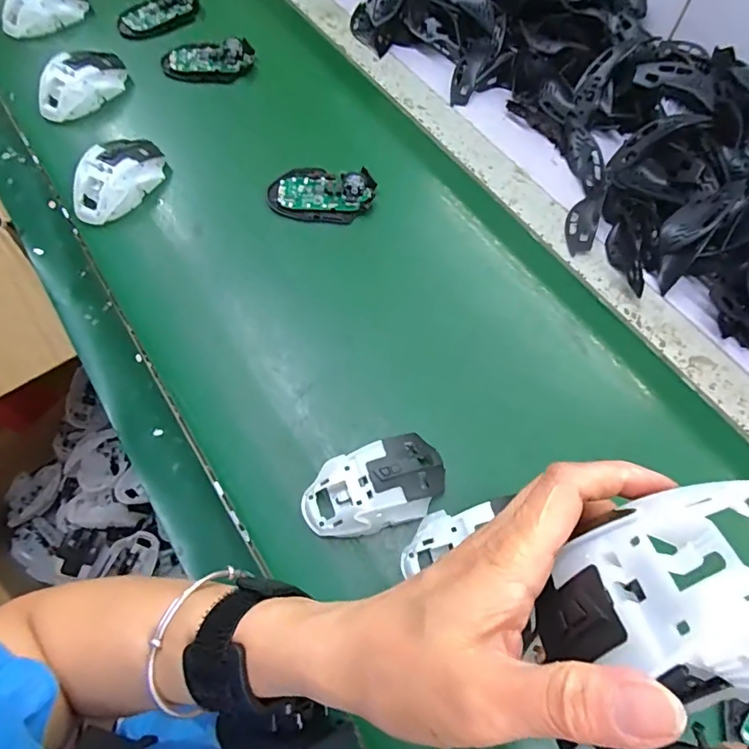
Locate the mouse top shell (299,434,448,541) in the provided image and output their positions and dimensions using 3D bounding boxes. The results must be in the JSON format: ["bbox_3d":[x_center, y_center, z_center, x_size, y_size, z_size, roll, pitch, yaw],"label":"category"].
[{"bbox_3d":[0.000,0.093,0.399,0.116,0.040,0.064,-18,66,-8],"label":"mouse top shell"}]

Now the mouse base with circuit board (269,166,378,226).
[{"bbox_3d":[-0.059,-0.203,0.544,0.115,0.026,0.067,5,65,3],"label":"mouse base with circuit board"}]

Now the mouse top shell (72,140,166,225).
[{"bbox_3d":[-0.287,-0.218,0.549,0.062,0.046,0.117,31,69,14],"label":"mouse top shell"}]

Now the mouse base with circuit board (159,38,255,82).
[{"bbox_3d":[-0.219,-0.416,0.644,0.116,0.023,0.056,-5,65,-2],"label":"mouse base with circuit board"}]

